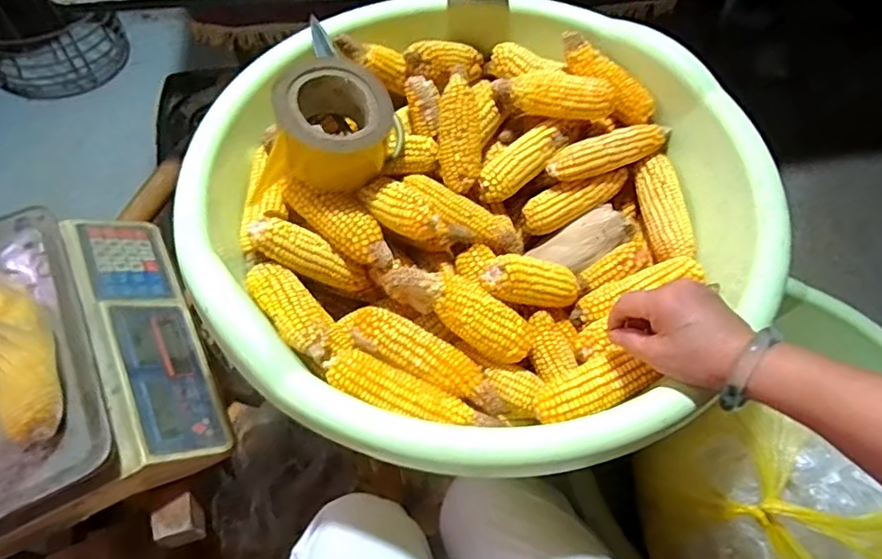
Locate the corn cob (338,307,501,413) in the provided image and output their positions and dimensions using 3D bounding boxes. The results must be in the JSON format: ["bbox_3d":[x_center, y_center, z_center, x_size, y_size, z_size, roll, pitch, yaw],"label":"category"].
[{"bbox_3d":[-0.019,0.073,0.539,0.163,0.039,0.041,22,59,14],"label":"corn cob"}]

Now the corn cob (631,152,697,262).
[{"bbox_3d":[0.250,-0.081,0.642,0.046,0.041,0.127,-4,57,-3],"label":"corn cob"}]

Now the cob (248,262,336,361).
[{"bbox_3d":[-0.138,0.027,0.544,0.045,0.037,0.116,-34,63,-20],"label":"cob"}]

